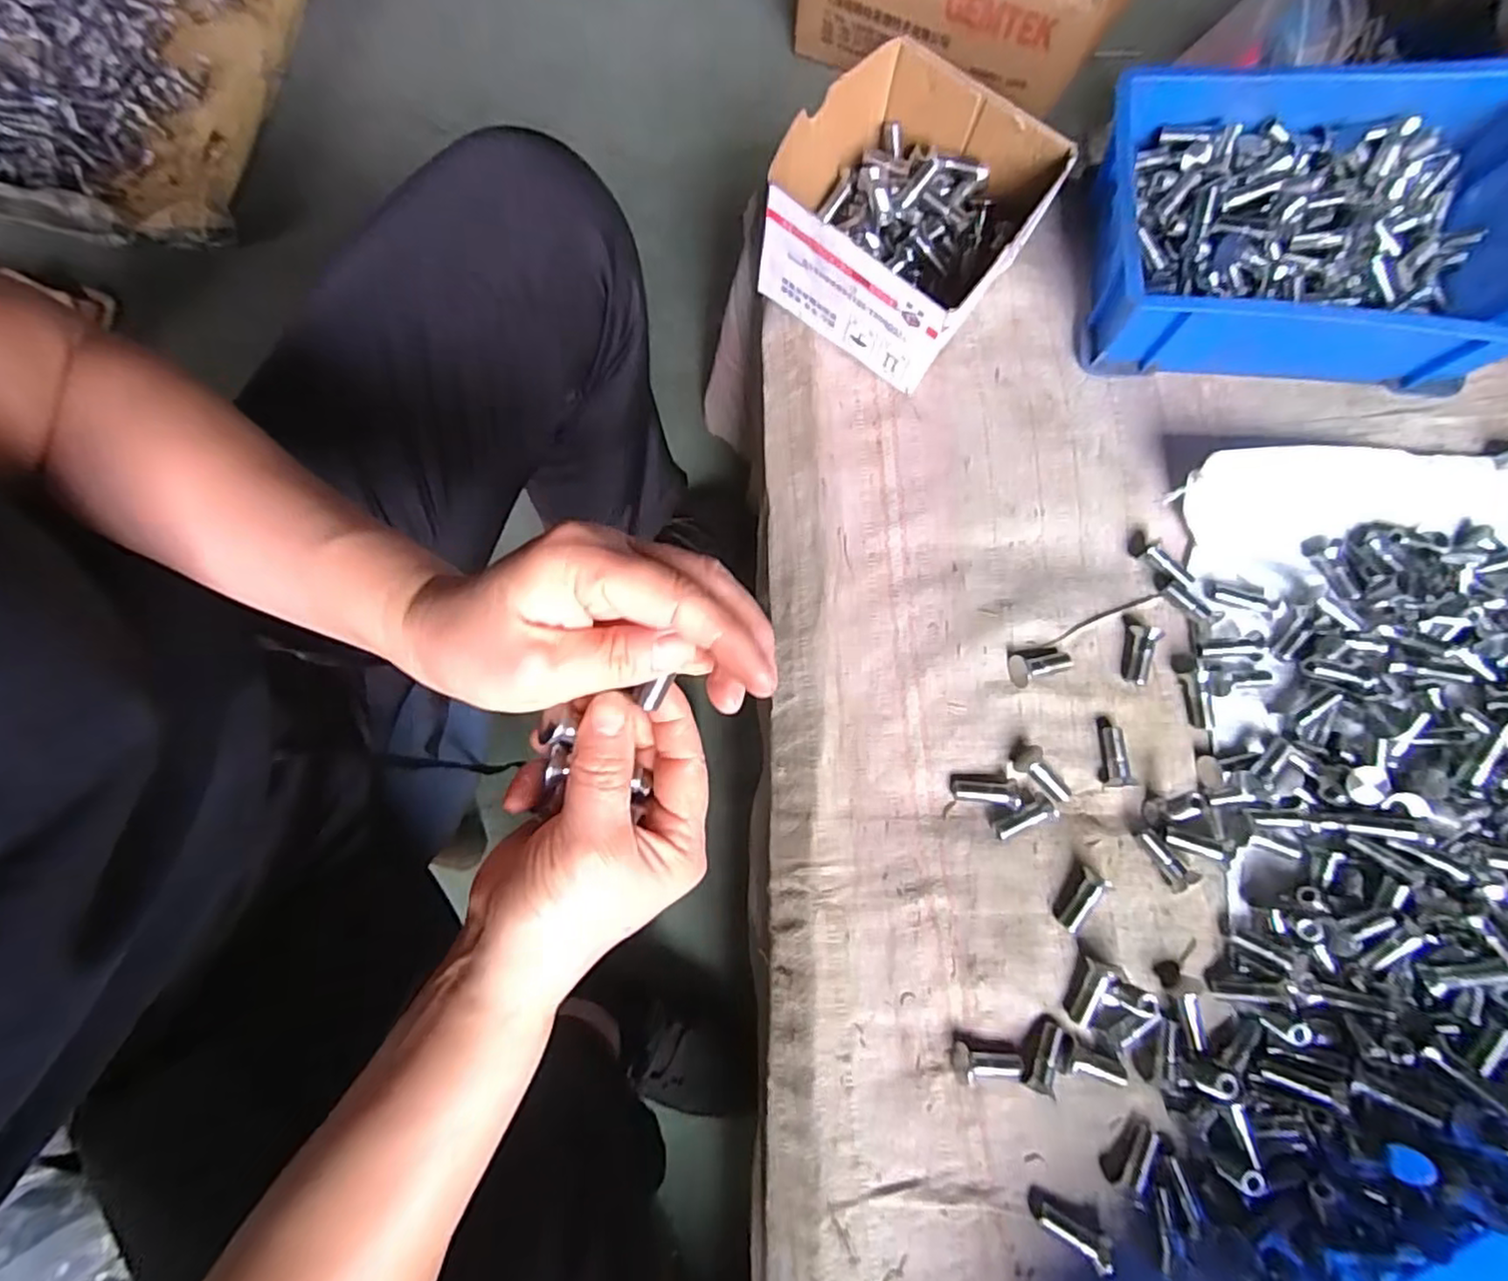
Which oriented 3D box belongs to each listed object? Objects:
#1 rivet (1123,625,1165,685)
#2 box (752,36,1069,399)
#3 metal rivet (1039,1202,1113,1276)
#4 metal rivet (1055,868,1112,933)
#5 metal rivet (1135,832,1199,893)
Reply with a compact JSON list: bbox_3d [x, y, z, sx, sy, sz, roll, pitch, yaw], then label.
[{"bbox_3d":[0.235,0.009,0.412,0.015,0.012,0.035,16,87,6],"label":"rivet"},{"bbox_3d":[0.092,-0.264,0.425,0.142,0.075,0.150,39,78,6],"label":"box"},{"bbox_3d":[0.163,0.299,0.341,0.037,0.009,0.014,34,78,6],"label":"metal rivet"},{"bbox_3d":[0.182,0.145,0.378,0.013,0.015,0.034,39,79,7],"label":"metal rivet"},{"bbox_3d":[0.234,0.124,0.386,0.013,0.014,0.035,-30,75,-7],"label":"metal rivet"}]

